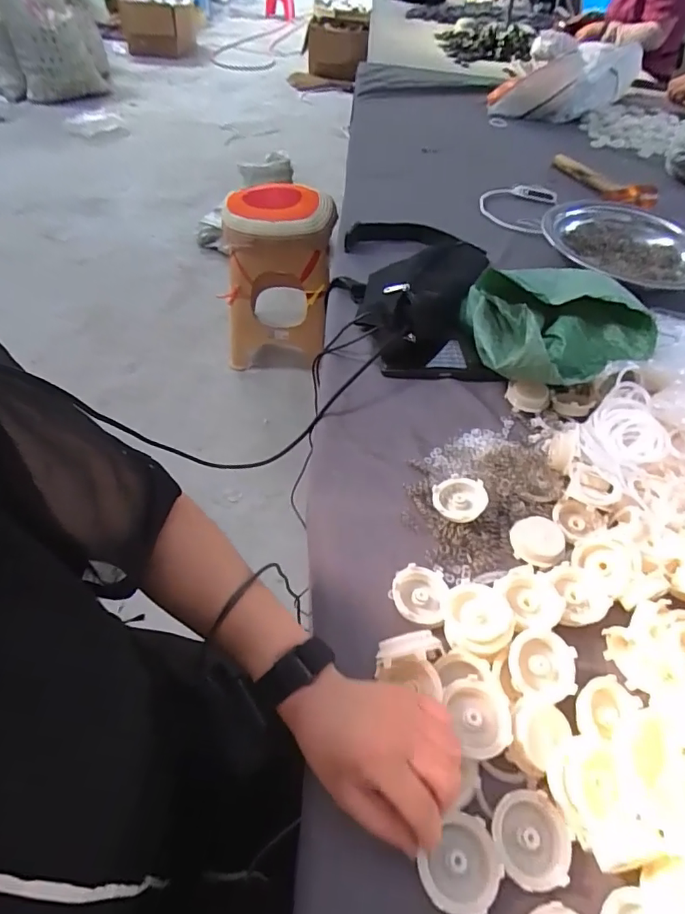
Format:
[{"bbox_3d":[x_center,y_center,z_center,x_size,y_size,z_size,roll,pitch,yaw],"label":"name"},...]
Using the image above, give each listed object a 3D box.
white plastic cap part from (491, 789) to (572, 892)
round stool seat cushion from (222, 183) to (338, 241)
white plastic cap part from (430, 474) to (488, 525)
[{"bbox_3d":[0.130,0.265,0.346,0.050,0.016,0.052,2,49,-3],"label":"white plastic cap part"},{"bbox_3d":[-0.176,-0.733,1.464,0.309,0.067,0.318,2,49,-3],"label":"round stool seat cushion"},{"bbox_3d":[0.122,0.043,0.522,0.053,0.008,0.054,-5,53,7],"label":"white plastic cap part"}]

